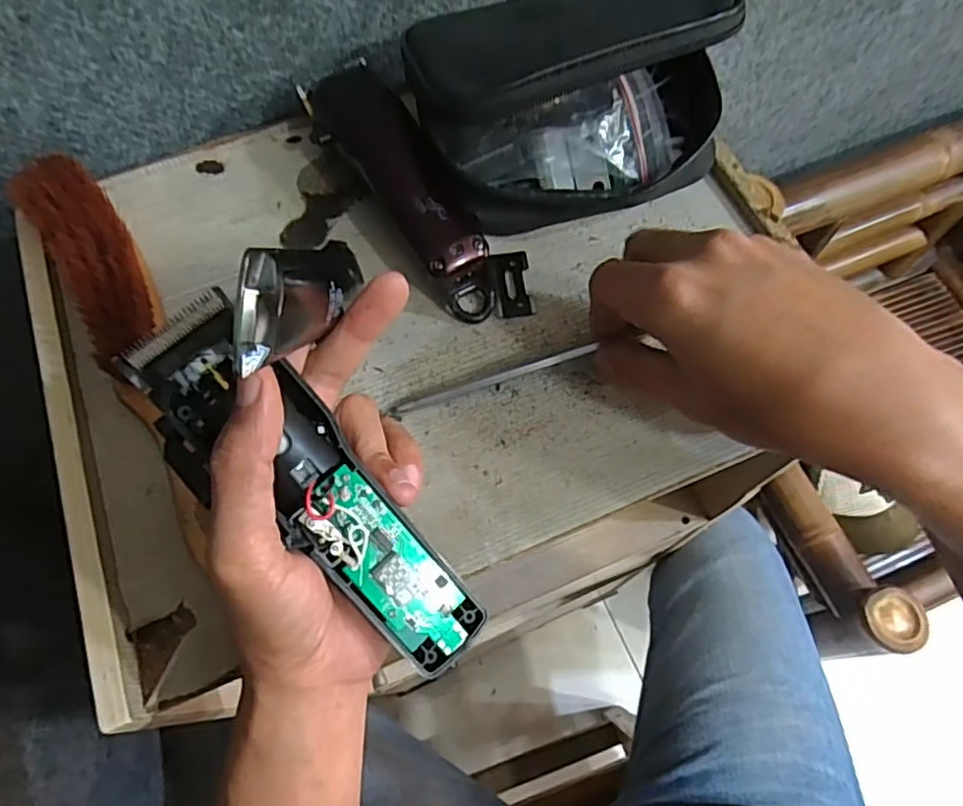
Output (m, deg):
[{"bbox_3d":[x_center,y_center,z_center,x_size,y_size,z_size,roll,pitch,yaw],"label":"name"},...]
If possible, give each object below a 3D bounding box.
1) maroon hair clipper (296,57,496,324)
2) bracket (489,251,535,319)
[{"bbox_3d":[-0.041,-0.118,0.360,0.045,0.047,0.160,-32,69,-12],"label":"maroon hair clipper"},{"bbox_3d":[0.017,-0.066,0.360,0.021,0.004,0.040,-9,66,-2],"label":"bracket"}]

